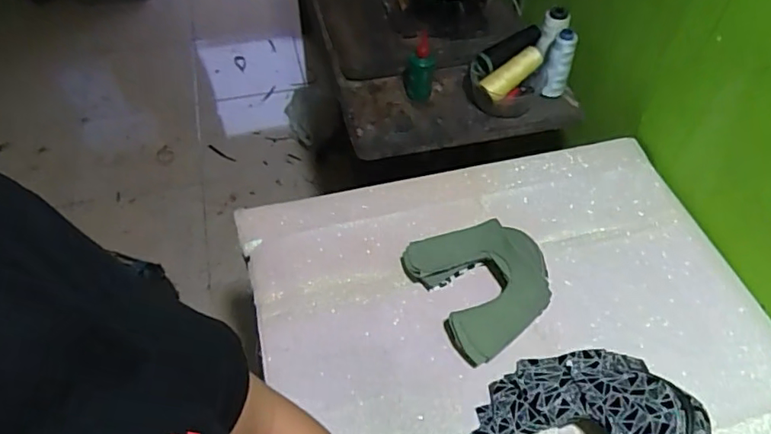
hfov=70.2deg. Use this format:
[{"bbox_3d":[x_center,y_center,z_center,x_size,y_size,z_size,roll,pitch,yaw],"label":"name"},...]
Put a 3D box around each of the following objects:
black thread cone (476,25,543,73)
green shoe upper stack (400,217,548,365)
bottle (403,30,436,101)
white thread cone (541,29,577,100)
[{"bbox_3d":[0.205,-0.276,0.907,0.121,0.037,0.042,-33,60,-24],"label":"black thread cone"},{"bbox_3d":[0.119,0.073,0.674,0.143,0.054,0.172,-24,56,-18],"label":"green shoe upper stack"},{"bbox_3d":[0.054,-0.240,0.895,0.045,0.107,0.042,1,52,0],"label":"bottle"},{"bbox_3d":[0.282,-0.242,0.896,0.043,0.120,0.041,17,54,12],"label":"white thread cone"}]

